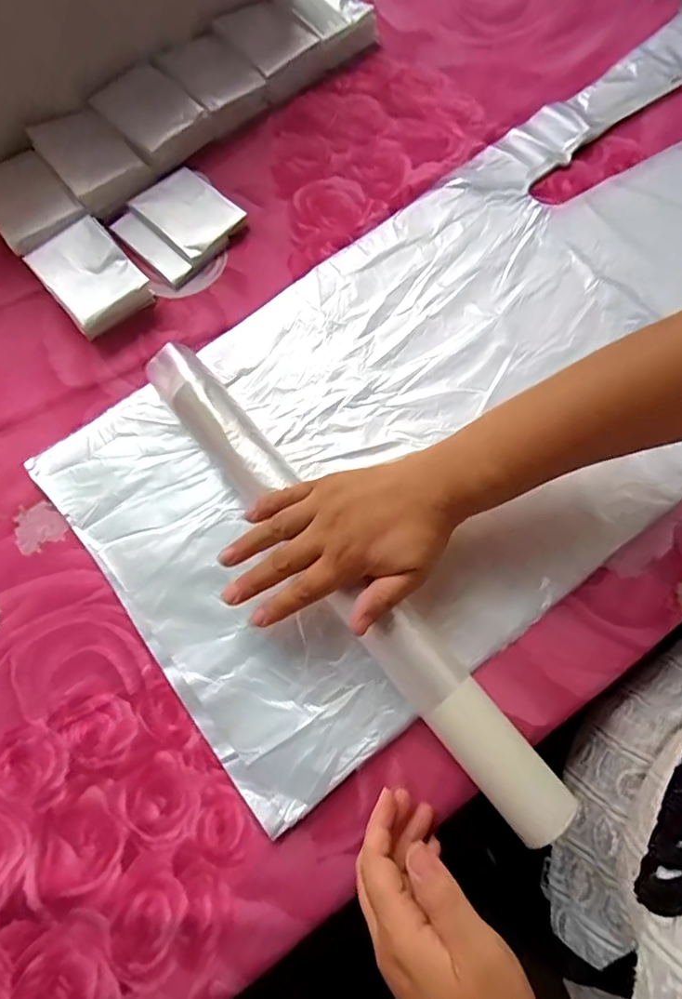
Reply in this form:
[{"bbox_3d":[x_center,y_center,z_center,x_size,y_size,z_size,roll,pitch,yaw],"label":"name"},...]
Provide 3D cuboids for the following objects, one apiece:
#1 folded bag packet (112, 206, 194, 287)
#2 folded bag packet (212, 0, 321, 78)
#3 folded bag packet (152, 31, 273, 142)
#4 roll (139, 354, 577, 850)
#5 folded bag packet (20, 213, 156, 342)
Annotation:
[{"bbox_3d":[-0.159,-0.212,0.444,0.081,0.012,0.024,43,79,13],"label":"folded bag packet"},{"bbox_3d":[-0.066,-0.420,0.490,0.063,0.026,0.081,-40,76,-9],"label":"folded bag packet"},{"bbox_3d":[-0.114,-0.375,0.478,0.063,0.031,0.086,-40,76,-9],"label":"folded bag packet"},{"bbox_3d":[-0.004,0.044,0.350,0.039,0.032,0.388,-39,78,-11],"label":"roll"},{"bbox_3d":[-0.203,-0.179,0.433,0.065,0.033,0.085,-39,76,-9],"label":"folded bag packet"}]

